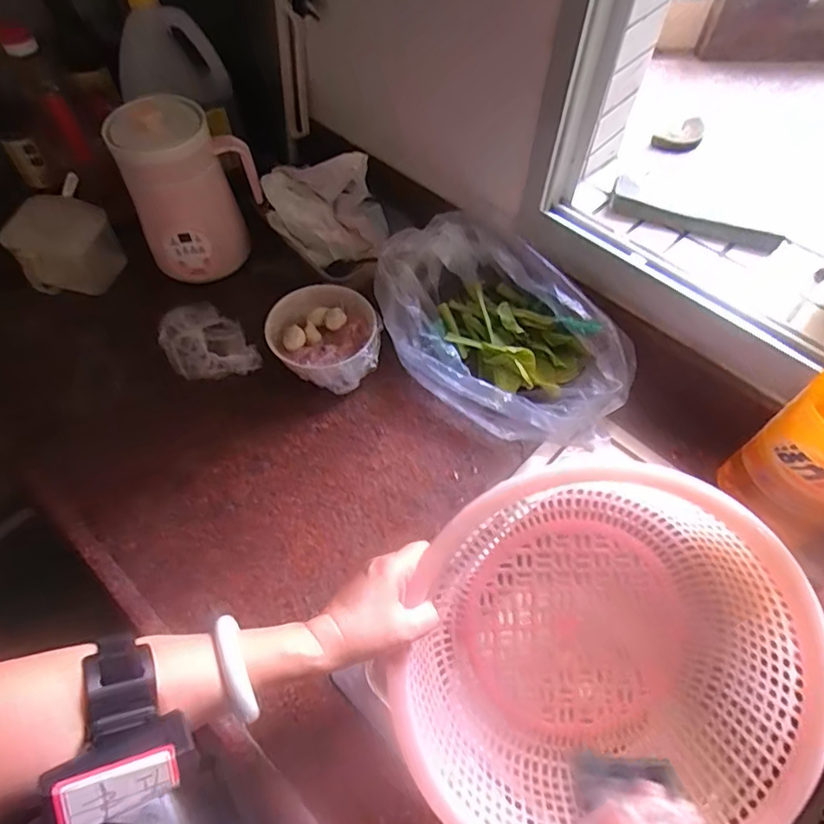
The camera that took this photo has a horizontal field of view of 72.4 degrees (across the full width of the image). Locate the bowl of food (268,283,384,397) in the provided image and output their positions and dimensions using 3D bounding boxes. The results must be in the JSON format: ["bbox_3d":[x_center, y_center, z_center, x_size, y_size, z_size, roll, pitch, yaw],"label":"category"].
[{"bbox_3d":[-0.100,-0.084,0.658,0.124,0.062,0.115,1,58,-2],"label":"bowl of food"}]

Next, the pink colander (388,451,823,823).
[{"bbox_3d":[0.149,0.197,0.466,0.304,0.125,0.300,0,87,6],"label":"pink colander"}]

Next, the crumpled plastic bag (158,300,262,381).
[{"bbox_3d":[-0.245,-0.084,0.668,0.091,0.034,0.119,-28,63,-18],"label":"crumpled plastic bag"}]

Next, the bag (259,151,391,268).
[{"bbox_3d":[-0.110,-0.256,0.704,0.139,0.126,0.093,6,58,2],"label":"bag"}]

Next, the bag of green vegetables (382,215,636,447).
[{"bbox_3d":[0.099,-0.085,0.633,0.169,0.119,0.286,-36,65,-22],"label":"bag of green vegetables"}]

